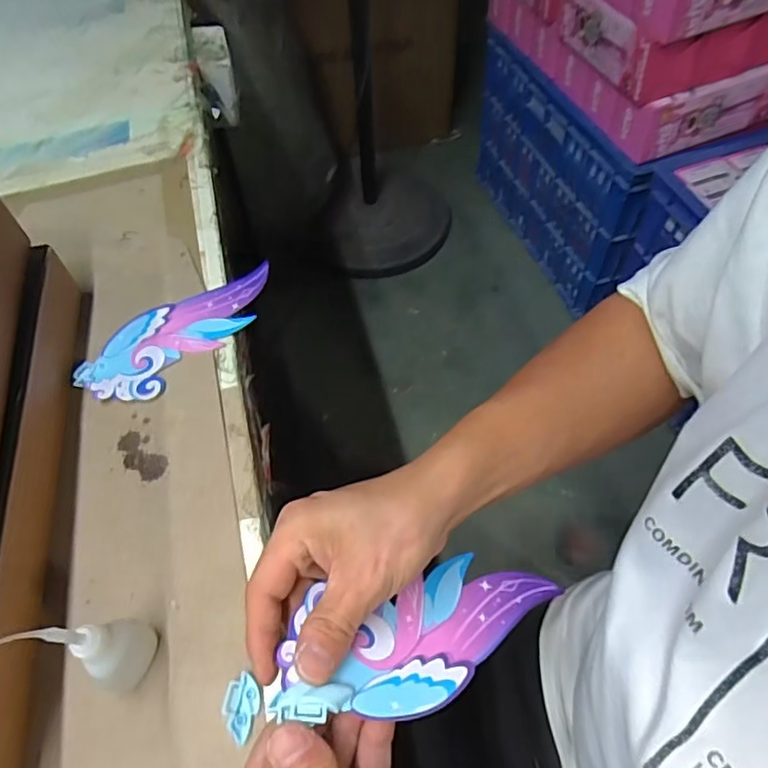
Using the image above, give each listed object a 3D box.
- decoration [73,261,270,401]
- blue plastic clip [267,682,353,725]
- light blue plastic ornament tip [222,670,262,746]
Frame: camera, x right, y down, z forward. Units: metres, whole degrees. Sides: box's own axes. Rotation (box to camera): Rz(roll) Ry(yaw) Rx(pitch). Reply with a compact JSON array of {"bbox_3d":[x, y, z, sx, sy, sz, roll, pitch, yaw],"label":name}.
[{"bbox_3d":[-0.161,-0.045,0.469,0.071,0.007,0.165,38,66,23],"label":"decoration"},{"bbox_3d":[-0.033,0.142,0.262,0.037,0.008,0.016,1,56,-13],"label":"blue plastic clip"},{"bbox_3d":[-0.077,0.174,0.316,0.018,0.006,0.032,5,57,5],"label":"light blue plastic ornament tip"}]

